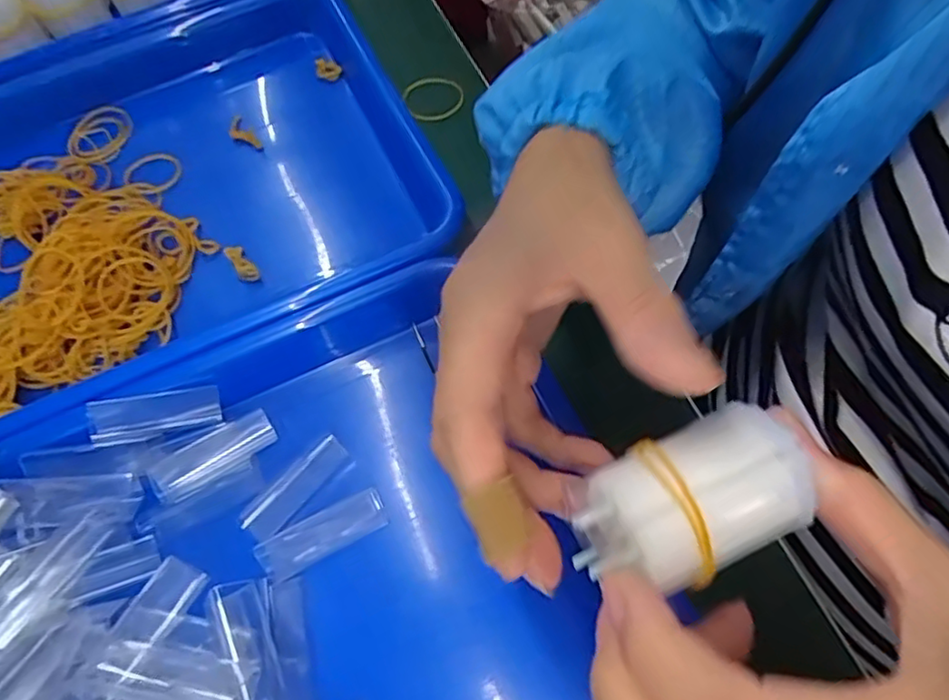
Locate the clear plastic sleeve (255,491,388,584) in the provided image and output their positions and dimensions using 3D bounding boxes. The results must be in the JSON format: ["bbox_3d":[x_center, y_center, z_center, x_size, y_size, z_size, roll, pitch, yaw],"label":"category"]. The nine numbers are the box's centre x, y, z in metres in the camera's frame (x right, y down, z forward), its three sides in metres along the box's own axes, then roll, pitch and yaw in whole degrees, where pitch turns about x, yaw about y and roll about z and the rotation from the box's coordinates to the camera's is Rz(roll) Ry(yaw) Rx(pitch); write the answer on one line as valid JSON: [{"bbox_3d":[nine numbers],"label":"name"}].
[{"bbox_3d":[-0.066,0.079,0.278,0.056,0.004,0.019,-28,63,-9],"label":"clear plastic sleeve"}]

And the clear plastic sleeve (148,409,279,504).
[{"bbox_3d":[-0.118,0.047,0.290,0.055,0.013,0.018,-31,64,-10],"label":"clear plastic sleeve"}]

